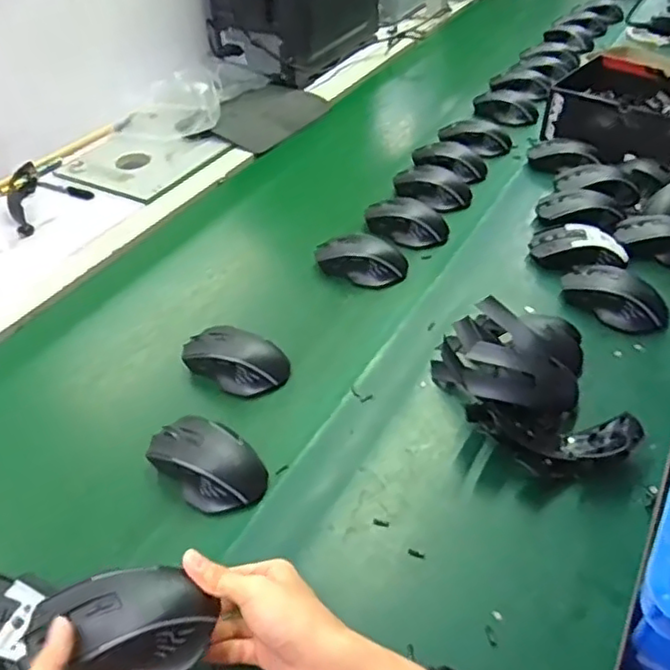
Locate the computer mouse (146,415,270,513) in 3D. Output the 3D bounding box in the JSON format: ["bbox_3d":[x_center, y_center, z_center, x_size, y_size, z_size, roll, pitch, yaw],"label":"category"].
[{"bbox_3d":[-0.117,0.112,0.591,0.113,0.037,0.071,29,49,29],"label":"computer mouse"}]

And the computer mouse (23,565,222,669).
[{"bbox_3d":[-0.134,0.184,0.409,0.109,0.033,0.064,-11,42,-12],"label":"computer mouse"}]

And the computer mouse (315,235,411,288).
[{"bbox_3d":[0.031,-0.096,0.821,0.116,0.042,0.056,18,45,20],"label":"computer mouse"}]

